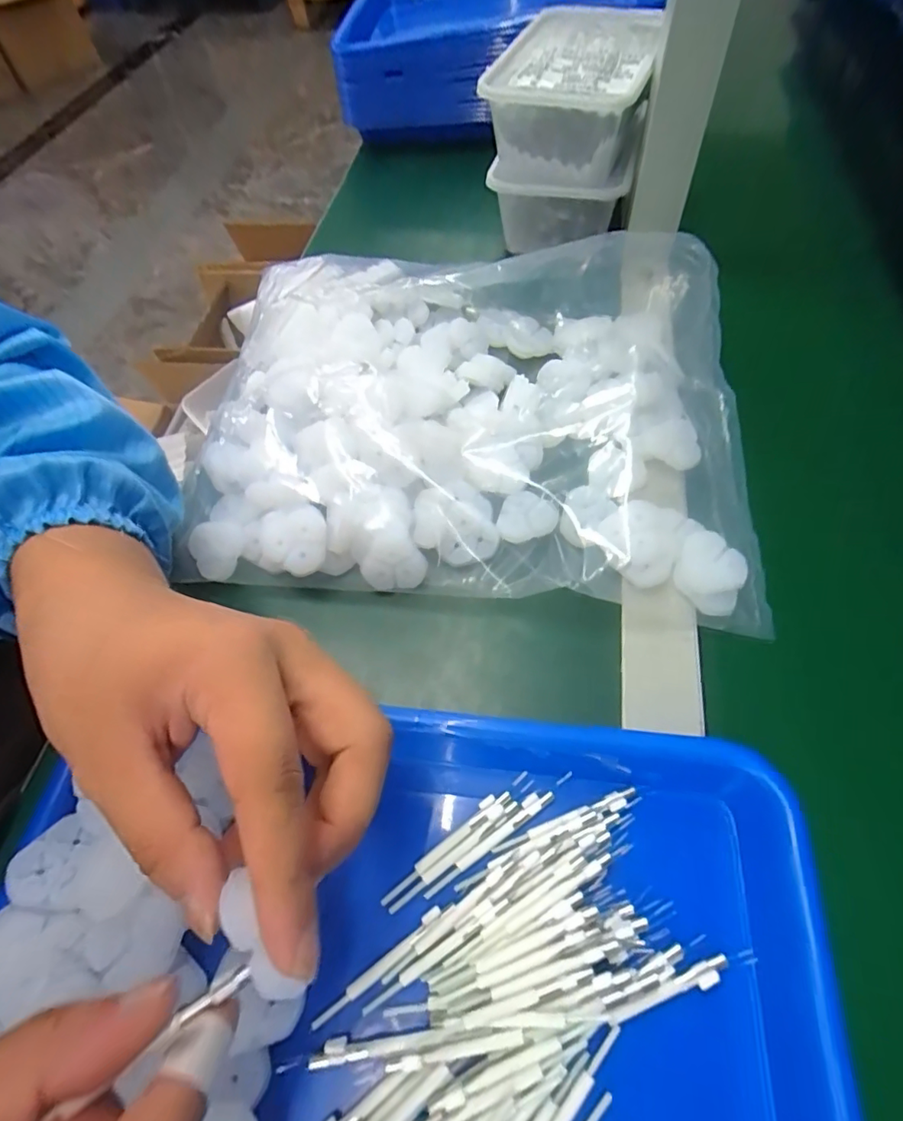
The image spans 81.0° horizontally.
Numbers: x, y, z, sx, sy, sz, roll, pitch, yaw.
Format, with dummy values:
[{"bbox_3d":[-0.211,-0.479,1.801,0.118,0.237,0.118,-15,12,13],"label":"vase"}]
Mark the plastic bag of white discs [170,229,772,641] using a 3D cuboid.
[{"bbox_3d":[0.008,-0.117,0.345,0.357,0.052,0.292,2,59,6],"label":"plastic bag of white discs"}]

